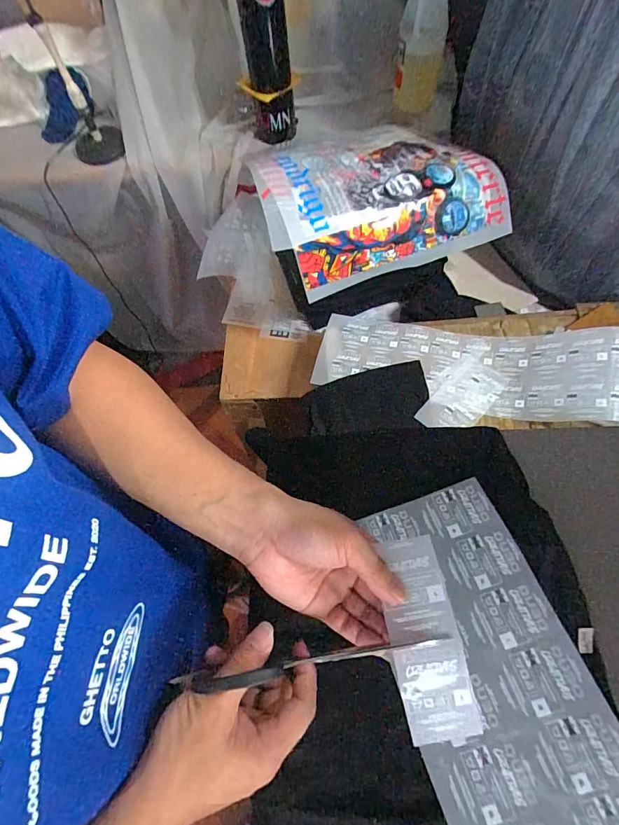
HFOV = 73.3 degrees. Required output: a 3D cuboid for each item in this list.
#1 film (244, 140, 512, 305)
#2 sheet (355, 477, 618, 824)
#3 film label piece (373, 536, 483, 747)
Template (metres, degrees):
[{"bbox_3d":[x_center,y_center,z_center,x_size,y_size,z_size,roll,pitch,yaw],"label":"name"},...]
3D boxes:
[{"bbox_3d":[0.109,-0.364,0.685,0.391,0.114,0.283,-17,65,-5],"label":"film"},{"bbox_3d":[0.156,0.230,0.344,0.145,0.031,0.332,-18,65,-5],"label":"sheet"},{"bbox_3d":[0.085,0.166,0.305,0.050,0.020,0.137,-7,75,0],"label":"film label piece"}]

